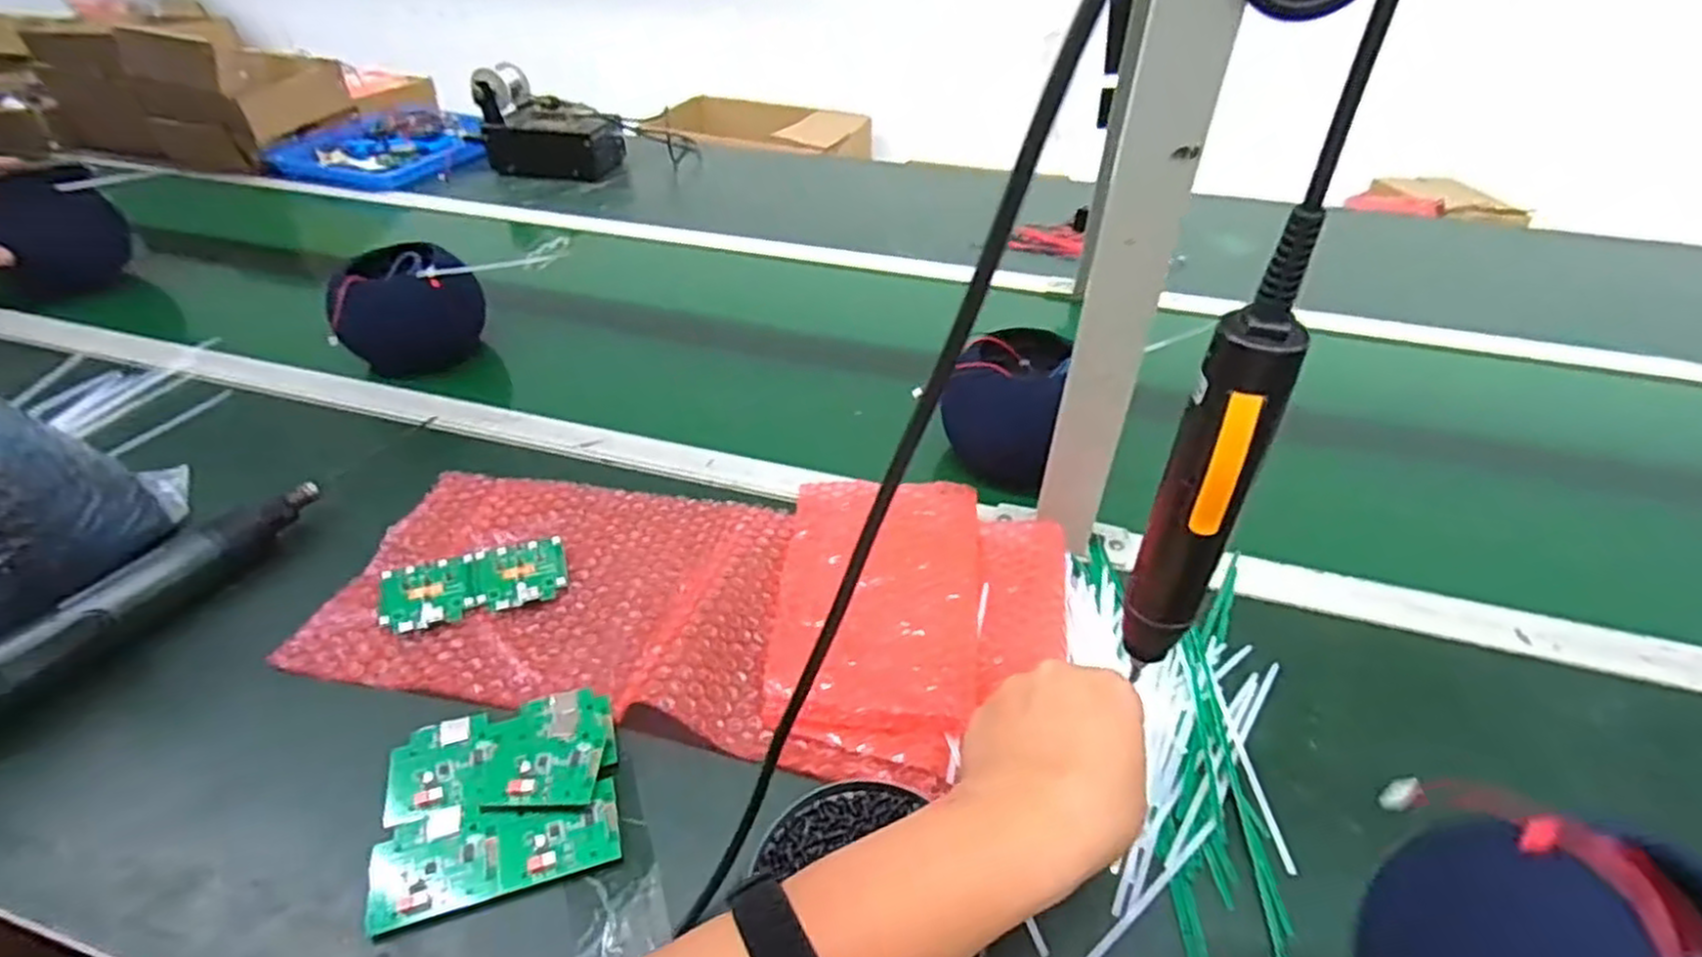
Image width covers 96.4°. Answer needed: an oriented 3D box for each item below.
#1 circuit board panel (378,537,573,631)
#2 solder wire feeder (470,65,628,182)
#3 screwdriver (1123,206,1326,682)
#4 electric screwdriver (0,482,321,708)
[{"bbox_3d":[-0.257,0.070,0.520,0.115,0.008,0.055,-14,42,-17],"label":"circuit board panel"},{"bbox_3d":[-0.473,-0.554,1.207,0.203,0.144,0.133,-2,40,-4],"label":"solder wire feeder"},{"bbox_3d":[0.144,0.004,0.308,0.032,0.213,0.035,30,48,30],"label":"screwdriver"},{"bbox_3d":[-0.455,0.075,0.478,0.039,0.028,0.246,20,43,21],"label":"electric screwdriver"}]

